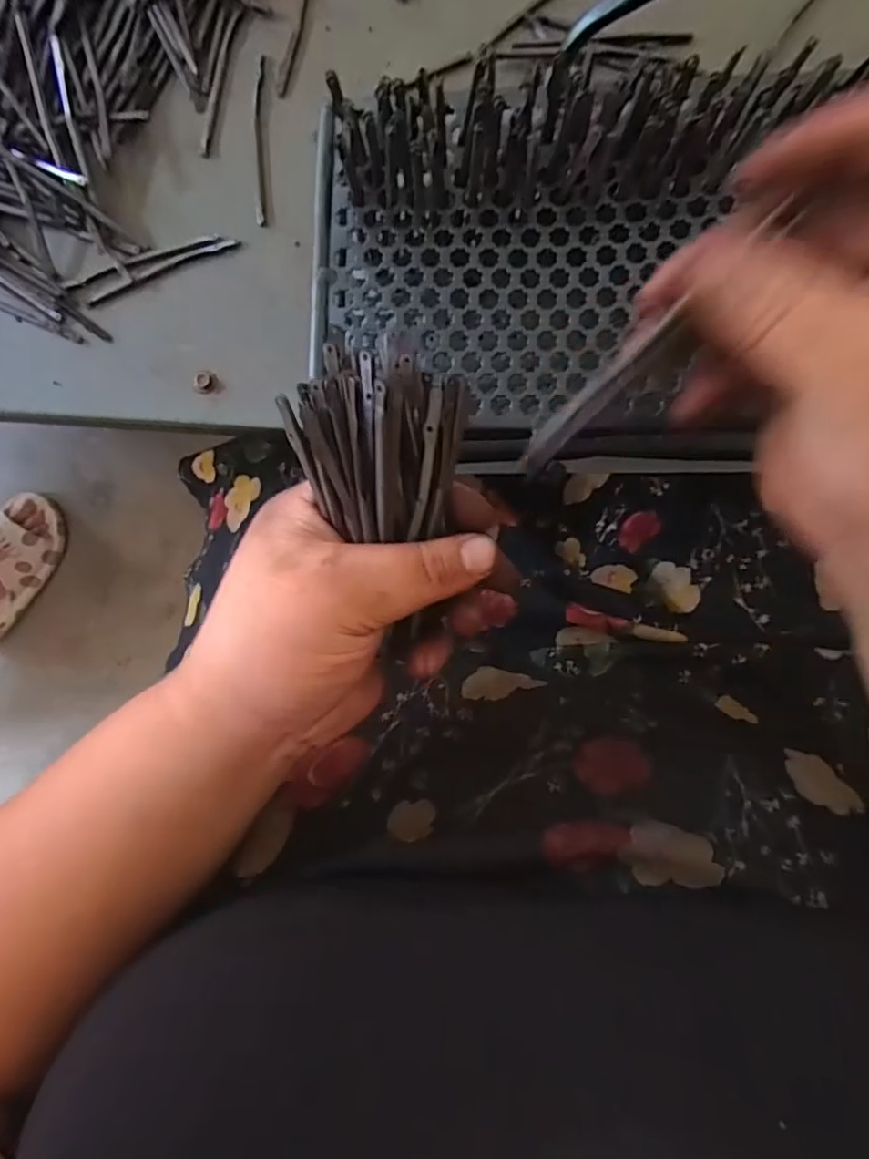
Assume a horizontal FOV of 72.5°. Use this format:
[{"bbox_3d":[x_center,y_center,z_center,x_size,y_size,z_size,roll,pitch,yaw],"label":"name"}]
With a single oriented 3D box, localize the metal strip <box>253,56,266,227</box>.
[{"bbox_3d":[-0.101,-0.253,0.343,0.008,0.009,0.093,1,87,3],"label":"metal strip"}]

